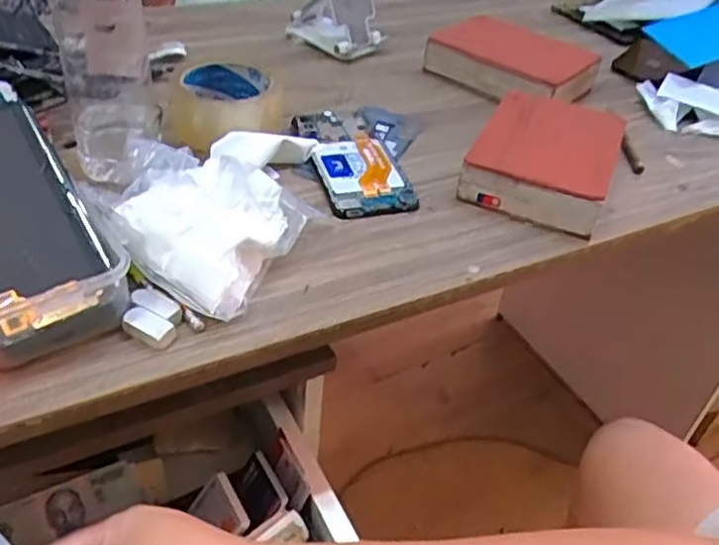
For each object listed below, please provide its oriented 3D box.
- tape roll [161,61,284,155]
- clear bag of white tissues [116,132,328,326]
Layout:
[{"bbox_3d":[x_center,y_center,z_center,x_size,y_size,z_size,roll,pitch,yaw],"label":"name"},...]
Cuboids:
[{"bbox_3d":[-0.122,-0.151,0.618,0.088,0.054,0.088,4,40,-3],"label":"tape roll"},{"bbox_3d":[-0.113,-0.045,0.477,0.139,0.047,0.141,22,42,19],"label":"clear bag of white tissues"}]

